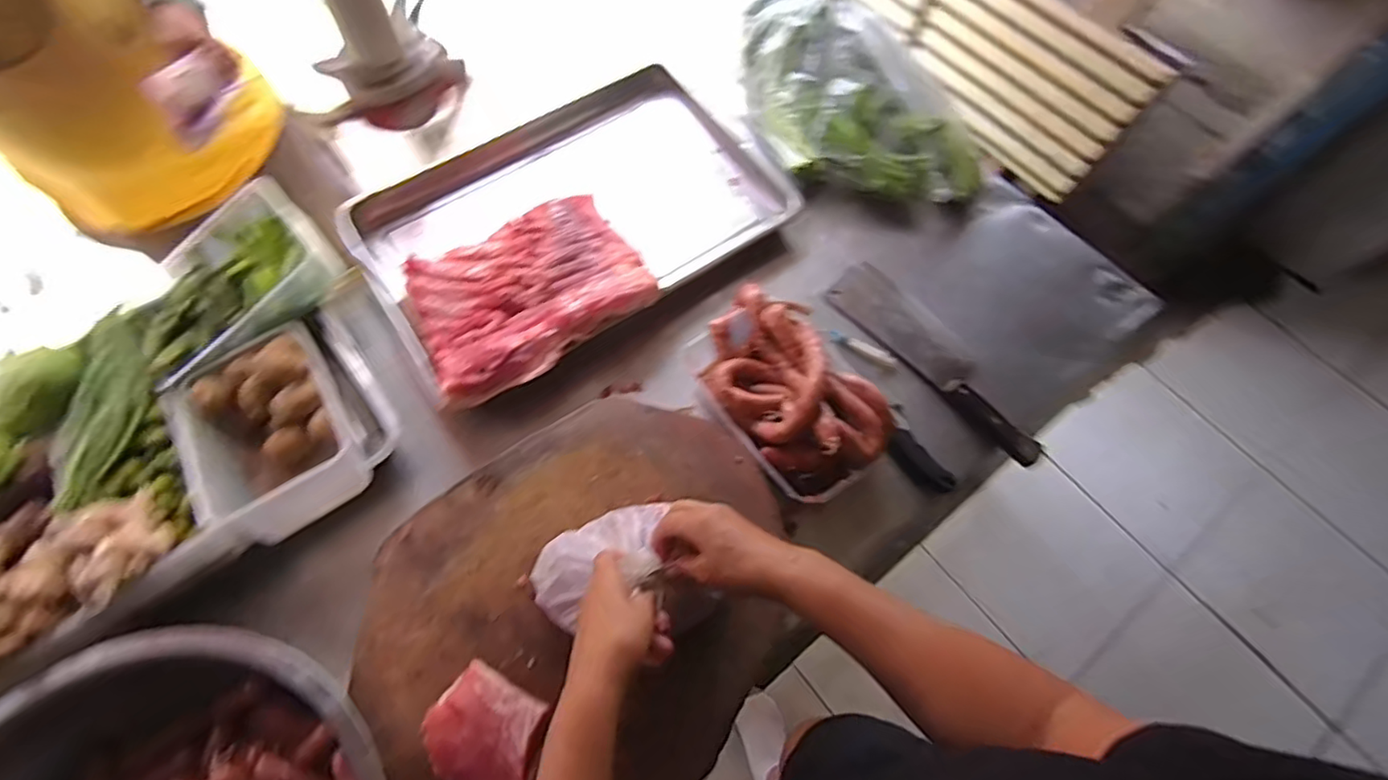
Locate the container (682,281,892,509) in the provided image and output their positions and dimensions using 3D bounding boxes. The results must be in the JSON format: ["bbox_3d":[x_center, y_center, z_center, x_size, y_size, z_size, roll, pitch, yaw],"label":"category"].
[{"bbox_3d":[0.111,0.001,0.776,0.172,0.091,0.269,-32,71,-15],"label":"container"}]

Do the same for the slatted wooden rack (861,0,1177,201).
[{"bbox_3d":[0.609,-0.819,1.422,0.058,0.319,0.822,-31,72,-35],"label":"slatted wooden rack"}]

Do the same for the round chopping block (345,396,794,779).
[{"bbox_3d":[-0.109,0.219,0.654,0.463,0.053,0.382,-32,68,-18],"label":"round chopping block"}]

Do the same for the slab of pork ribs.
[{"bbox_3d":[-0.222,-0.137,0.840,0.311,0.043,0.231,-26,70,-13],"label":"slab of pork ribs"}]

